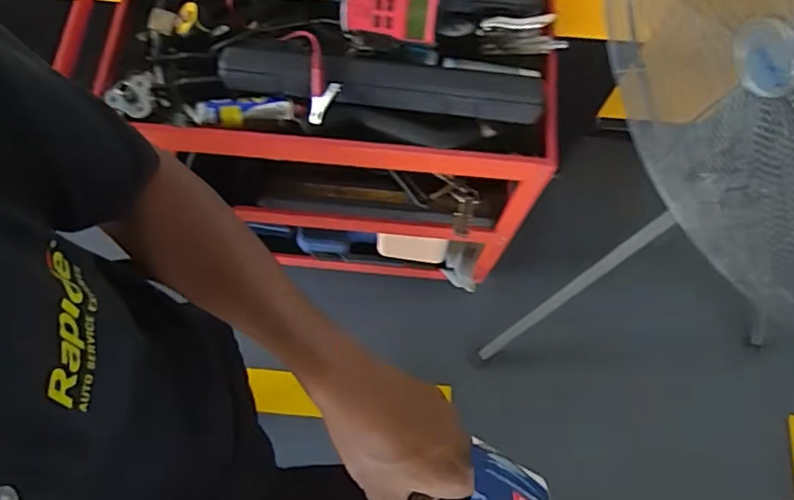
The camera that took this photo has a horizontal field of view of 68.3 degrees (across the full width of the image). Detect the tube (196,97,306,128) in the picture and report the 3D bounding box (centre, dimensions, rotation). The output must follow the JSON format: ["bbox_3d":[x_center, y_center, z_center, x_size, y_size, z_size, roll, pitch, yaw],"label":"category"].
[{"bbox_3d":[-0.222,-0.206,0.877,0.161,0.015,0.047,-1,72,-3],"label":"tube"}]

